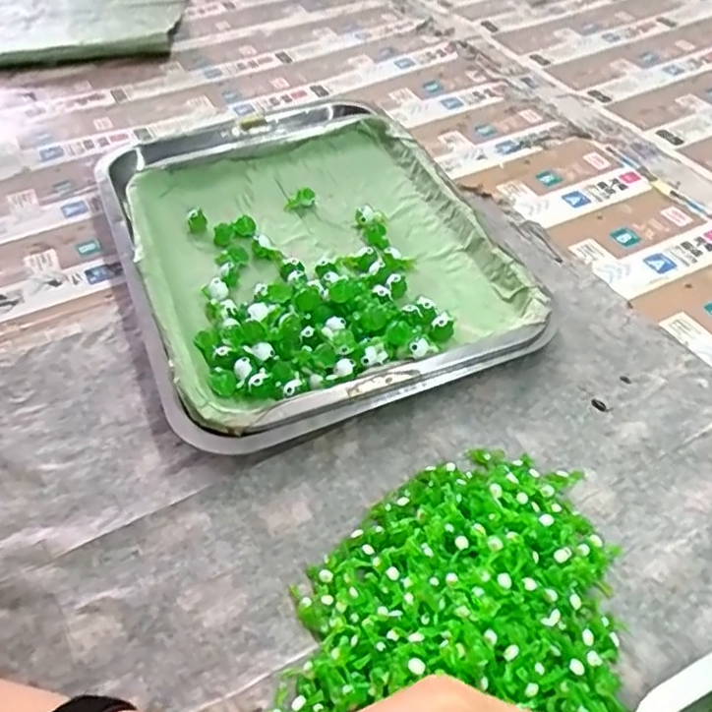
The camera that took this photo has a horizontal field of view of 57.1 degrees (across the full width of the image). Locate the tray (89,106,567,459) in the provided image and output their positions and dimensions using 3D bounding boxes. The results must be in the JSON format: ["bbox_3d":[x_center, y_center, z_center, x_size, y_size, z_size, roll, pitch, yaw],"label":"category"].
[{"bbox_3d":[-0.046,-0.090,0.503,0.253,0.033,0.348,-20,50,-15],"label":"tray"}]

